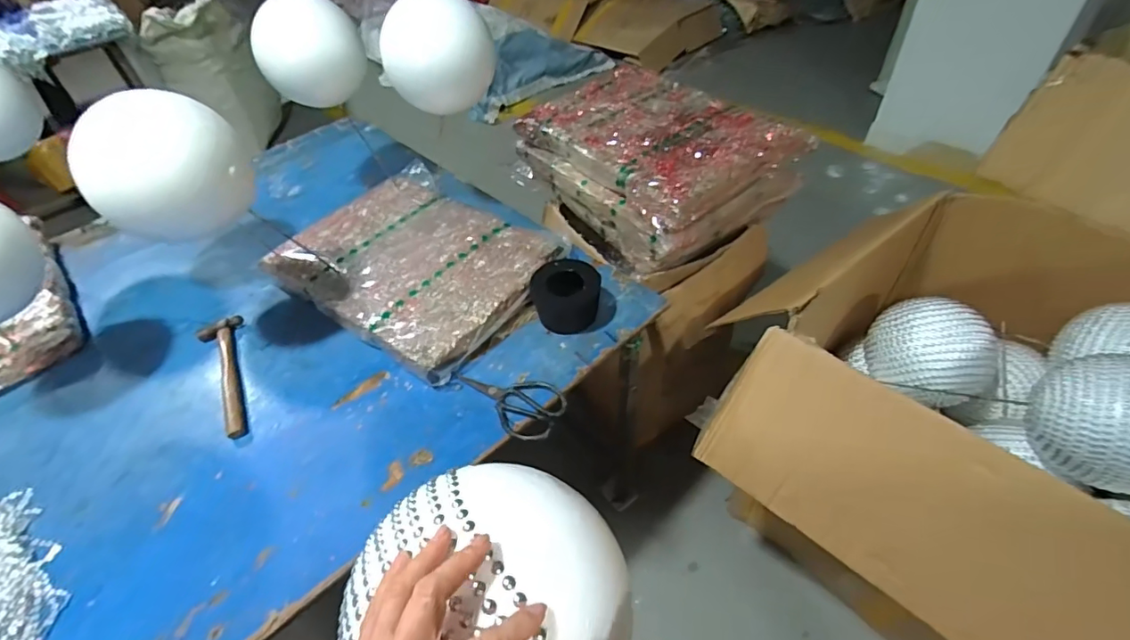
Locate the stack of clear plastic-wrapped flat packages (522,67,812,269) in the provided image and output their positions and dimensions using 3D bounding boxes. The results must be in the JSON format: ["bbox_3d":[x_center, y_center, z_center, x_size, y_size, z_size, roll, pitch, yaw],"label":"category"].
[{"bbox_3d":[0.182,-0.349,1.138,0.378,0.168,0.505,-31,51,-21],"label":"stack of clear plastic-wrapped flat packages"}]

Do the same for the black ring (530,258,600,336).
[{"bbox_3d":[0.004,-0.039,0.877,0.109,0.080,0.112,-4,46,4],"label":"black ring"}]

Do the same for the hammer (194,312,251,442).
[{"bbox_3d":[-0.556,0.086,0.862,0.070,0.022,0.272,-29,50,-19],"label":"hammer"}]

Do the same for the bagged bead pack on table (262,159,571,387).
[{"bbox_3d":[-0.279,-0.122,1.009,0.520,0.062,0.401,27,54,30],"label":"bagged bead pack on table"}]

